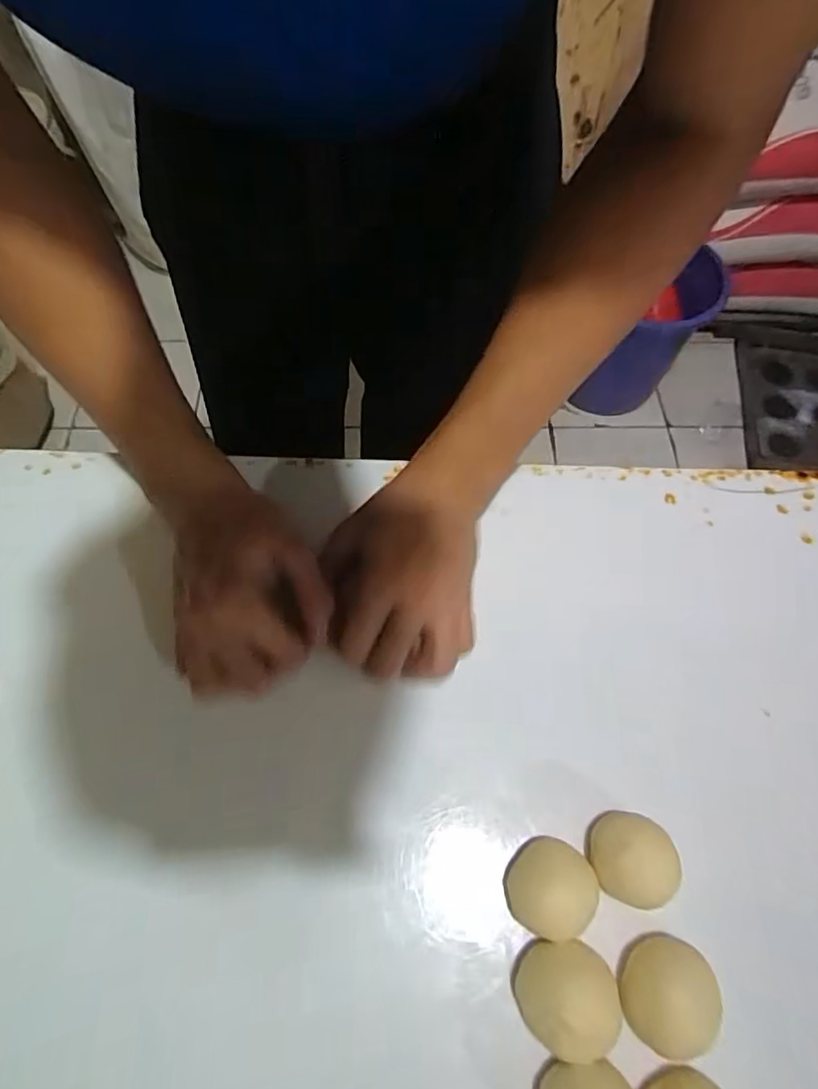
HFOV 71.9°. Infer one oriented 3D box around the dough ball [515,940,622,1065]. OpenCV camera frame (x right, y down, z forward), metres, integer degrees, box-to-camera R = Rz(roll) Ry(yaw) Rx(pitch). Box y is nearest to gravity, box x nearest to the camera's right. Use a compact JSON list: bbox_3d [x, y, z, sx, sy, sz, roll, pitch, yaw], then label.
[{"bbox_3d":[0.080,0.223,0.280,0.045,0.027,0.043,1,63,-1],"label":"dough ball"}]

